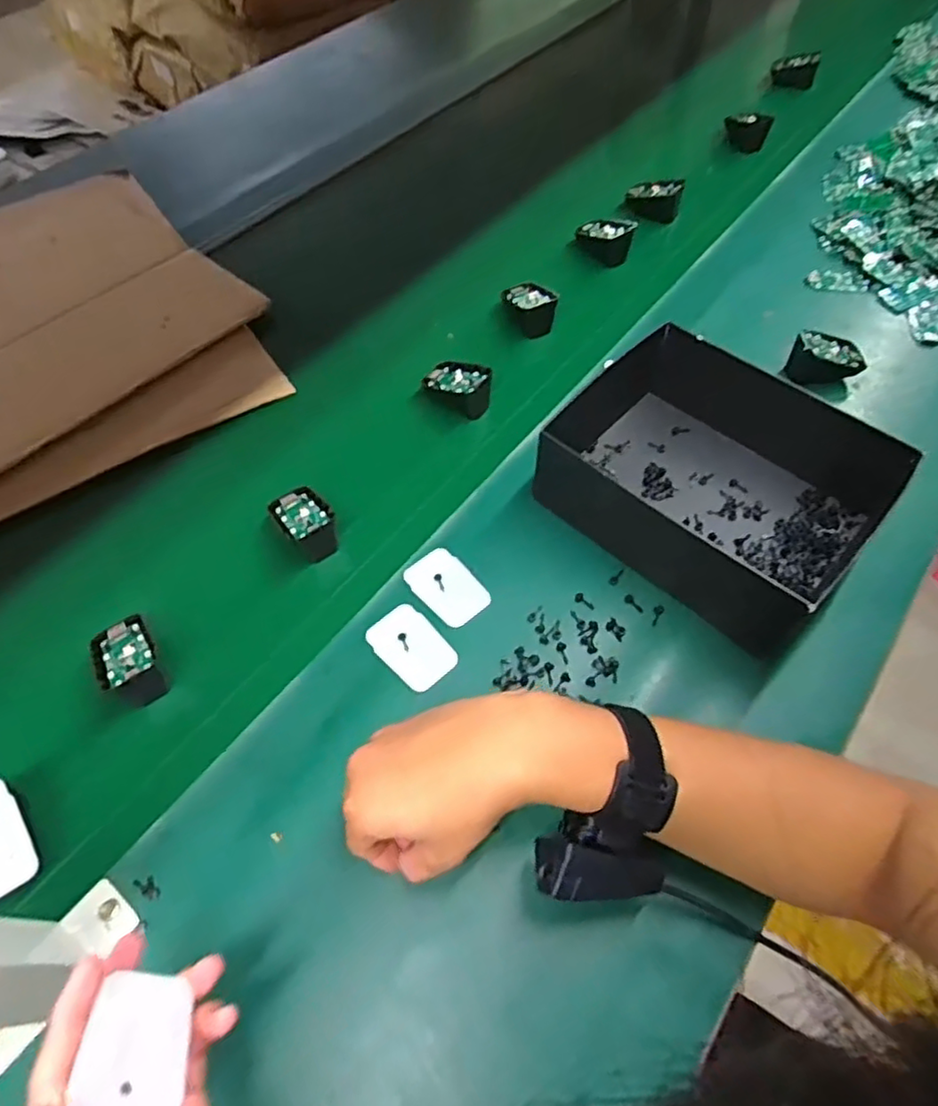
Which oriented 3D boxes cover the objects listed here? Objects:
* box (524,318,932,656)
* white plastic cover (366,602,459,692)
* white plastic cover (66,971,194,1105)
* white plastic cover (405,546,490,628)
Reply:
[{"bbox_3d":[0.195,-0.064,0.526,0.248,0.080,0.187,38,66,20],"label":"box"},{"bbox_3d":[-0.044,0.071,0.490,0.045,0.004,0.068,-38,67,-20],"label":"white plastic cover"},{"bbox_3d":[-0.143,0.217,0.279,0.040,0.004,0.066,27,19,-26],"label":"white plastic cover"},{"bbox_3d":[-0.017,0.027,0.519,0.046,0.004,0.069,-36,64,-19],"label":"white plastic cover"}]

